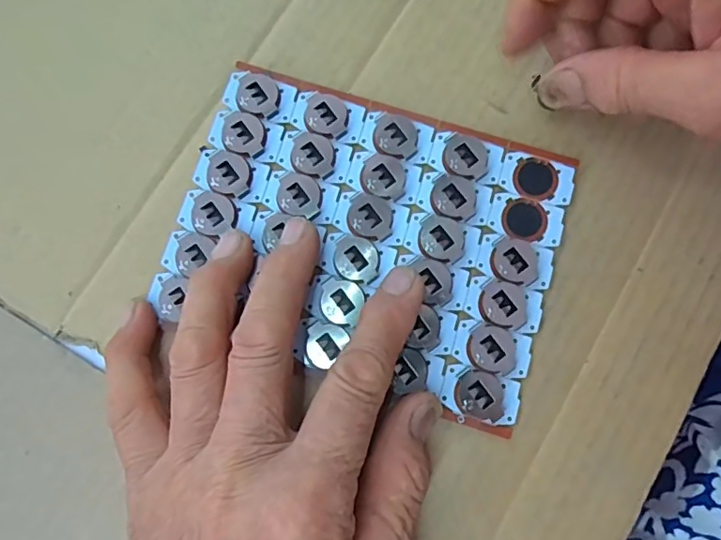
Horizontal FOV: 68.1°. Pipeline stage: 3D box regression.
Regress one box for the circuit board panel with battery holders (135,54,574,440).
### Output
[{"bbox_3d":[0.002,-0.014,0.213,0.145,0.006,0.111,17,80,4],"label":"circuit board panel with battery holders"}]

